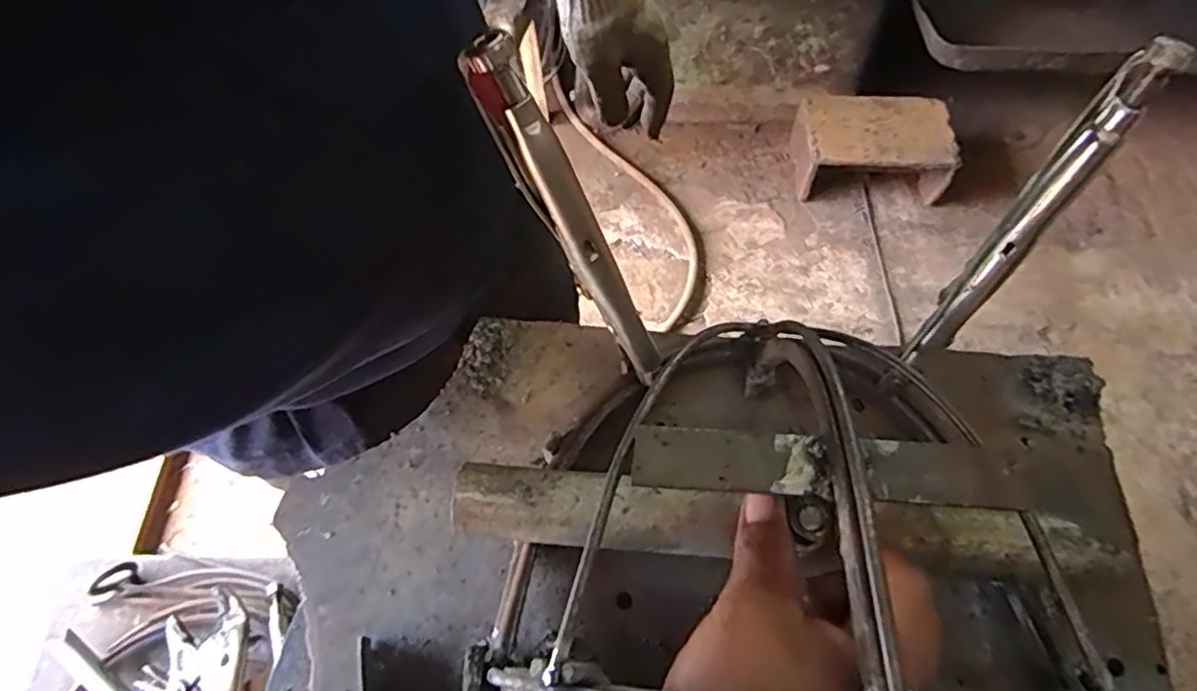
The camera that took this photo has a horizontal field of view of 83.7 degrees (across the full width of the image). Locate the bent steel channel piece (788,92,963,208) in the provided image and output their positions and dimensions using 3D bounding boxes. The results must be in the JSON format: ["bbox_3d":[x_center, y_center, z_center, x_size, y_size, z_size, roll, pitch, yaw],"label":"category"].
[{"bbox_3d":[0.596,-0.430,1.457,0.316,0.156,0.177,3,62,1],"label":"bent steel channel piece"}]

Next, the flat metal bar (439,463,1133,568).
[{"bbox_3d":[0.075,0.078,0.287,0.270,0.009,0.029,5,78,0],"label":"flat metal bar"}]

